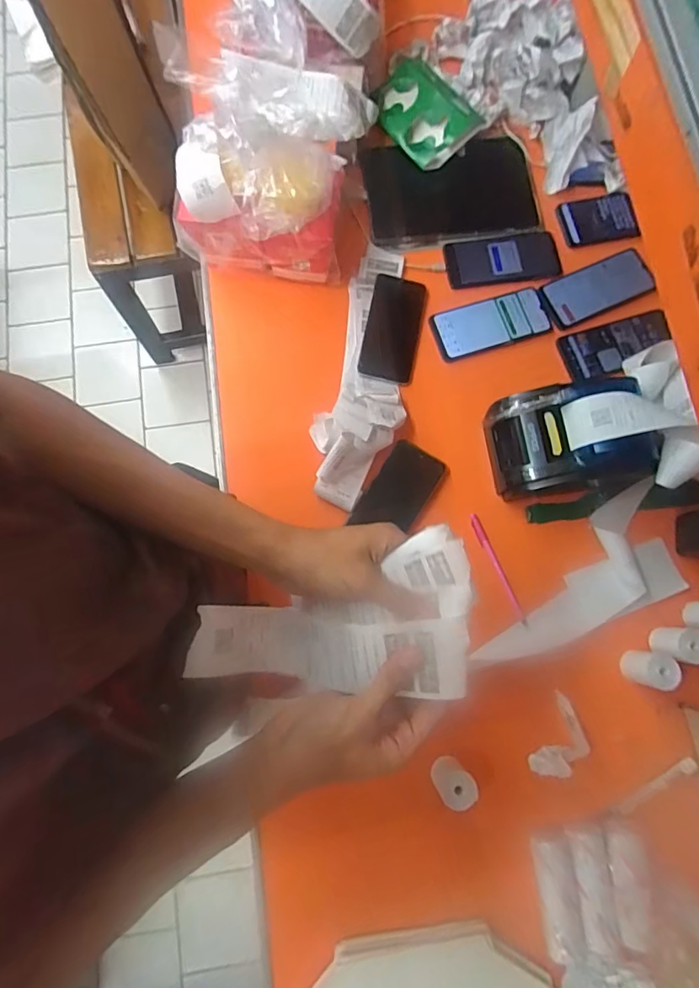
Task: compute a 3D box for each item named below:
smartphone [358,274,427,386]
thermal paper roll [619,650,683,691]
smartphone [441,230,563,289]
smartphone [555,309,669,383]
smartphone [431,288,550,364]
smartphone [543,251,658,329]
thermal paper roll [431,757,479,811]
[{"bbox_3d":[0.062,-0.231,0.698,0.076,0.009,0.156,11,78,1],"label":"smartphone"},{"bbox_3d":[0.352,0.203,0.581,0.040,0.054,0.040,0,78,-1],"label":"thermal paper roll"},{"bbox_3d":[0.222,-0.337,0.718,0.162,0.013,0.069,-8,78,-2],"label":"smartphone"},{"bbox_3d":[0.371,-0.205,0.691,0.154,0.013,0.070,-15,78,-4],"label":"smartphone"},{"bbox_3d":[0.198,-0.238,0.697,0.162,0.009,0.071,-16,79,-4],"label":"smartphone"},{"bbox_3d":[0.351,-0.291,0.706,0.154,0.013,0.071,-23,79,-6],"label":"smartphone"},{"bbox_3d":[0.116,0.321,0.552,0.039,0.042,0.042,-28,80,-6],"label":"thermal paper roll"}]

